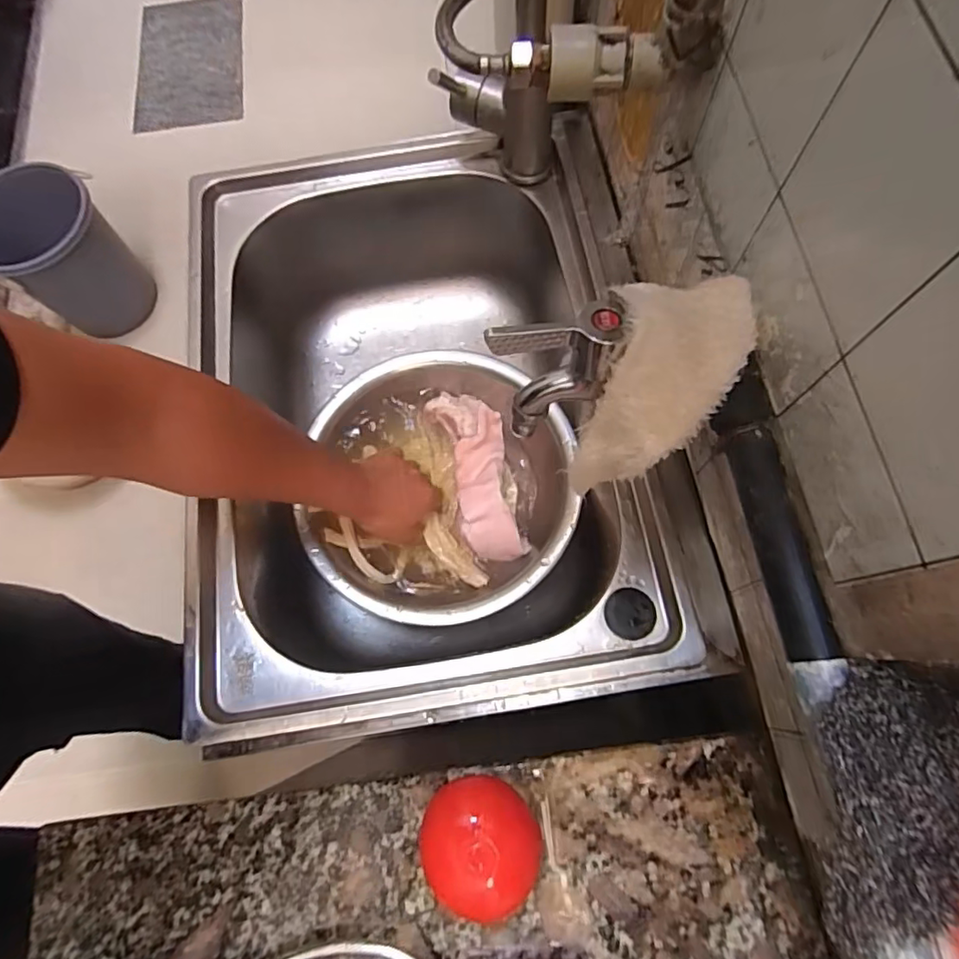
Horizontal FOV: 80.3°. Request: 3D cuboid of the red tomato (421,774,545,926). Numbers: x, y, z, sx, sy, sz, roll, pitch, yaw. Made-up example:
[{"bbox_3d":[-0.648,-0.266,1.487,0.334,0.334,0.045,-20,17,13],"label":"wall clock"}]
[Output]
[{"bbox_3d":[0.000,0.224,0.352,0.068,0.043,0.071,0,69,-1],"label":"red tomato"}]

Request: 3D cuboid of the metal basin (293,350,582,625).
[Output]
[{"bbox_3d":[-0.034,0.011,0.604,0.267,0.085,0.275,-1,73,3],"label":"metal basin"}]

